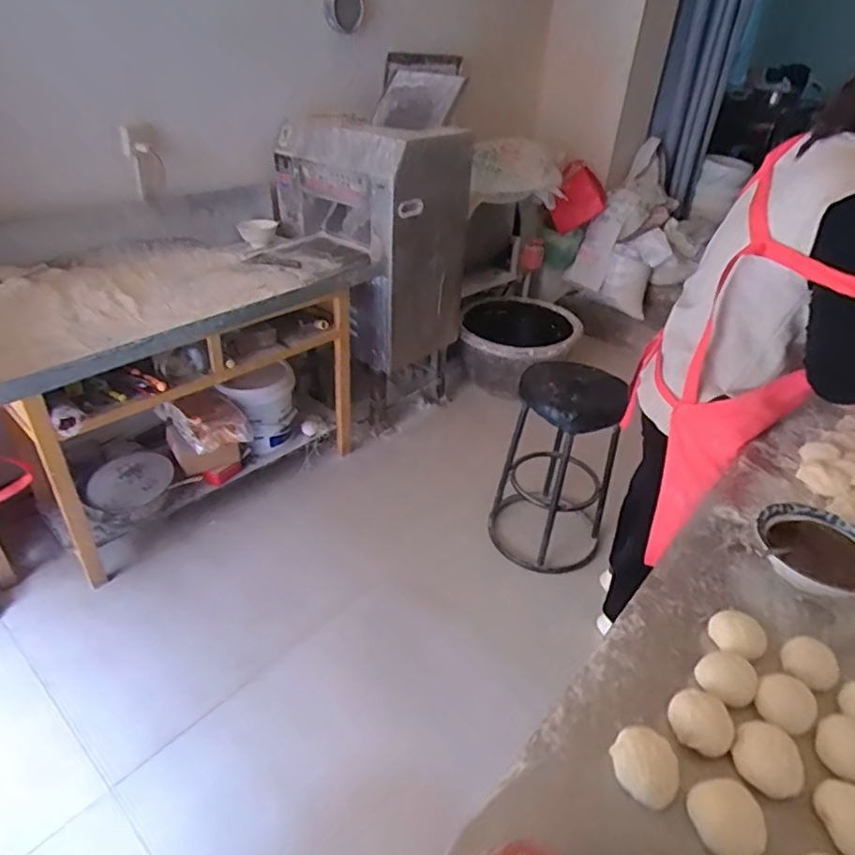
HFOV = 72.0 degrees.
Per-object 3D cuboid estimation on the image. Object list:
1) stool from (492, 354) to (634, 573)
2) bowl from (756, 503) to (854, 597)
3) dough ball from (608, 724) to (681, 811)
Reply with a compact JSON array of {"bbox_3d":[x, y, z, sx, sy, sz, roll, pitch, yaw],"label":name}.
[{"bbox_3d":[0.410,0.121,1.866,0.355,0.648,0.396,9,35,8],"label":"stool"},{"bbox_3d":[0.589,0.190,0.890,0.179,0.048,0.163,13,36,13],"label":"bowl"},{"bbox_3d":[0.227,0.355,0.615,0.062,0.035,0.068,3,35,-2],"label":"dough ball"}]

